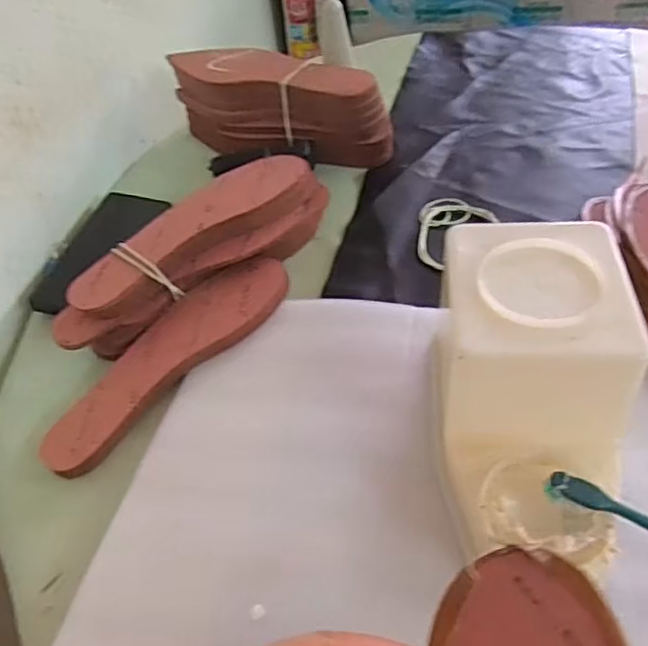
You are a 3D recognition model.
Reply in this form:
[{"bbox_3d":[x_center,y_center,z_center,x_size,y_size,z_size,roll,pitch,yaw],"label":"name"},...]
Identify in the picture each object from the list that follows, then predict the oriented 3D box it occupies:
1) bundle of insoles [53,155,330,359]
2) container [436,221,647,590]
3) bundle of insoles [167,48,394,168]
[{"bbox_3d":[-0.115,-0.069,0.543,0.259,0.055,0.085,-31,50,-21],"label":"bundle of insoles"},{"bbox_3d":[0.117,0.042,0.357,0.104,0.118,0.180,4,49,11],"label":"container"},{"bbox_3d":[-0.054,-0.236,0.670,0.262,0.092,0.075,20,52,25],"label":"bundle of insoles"}]

